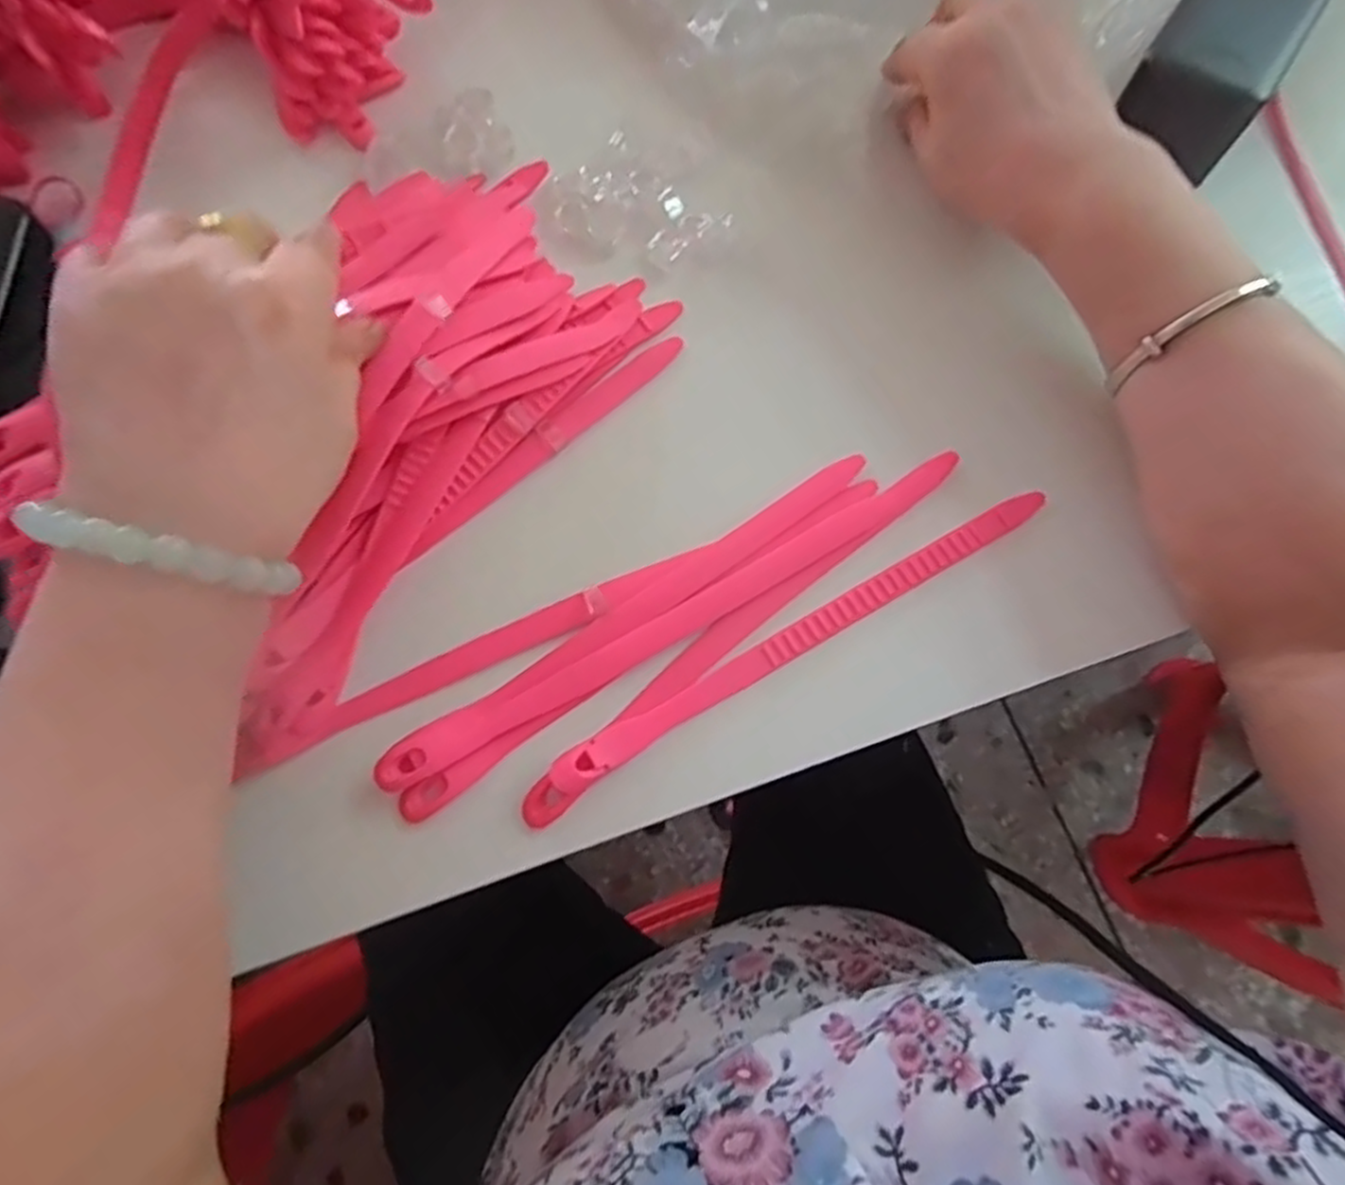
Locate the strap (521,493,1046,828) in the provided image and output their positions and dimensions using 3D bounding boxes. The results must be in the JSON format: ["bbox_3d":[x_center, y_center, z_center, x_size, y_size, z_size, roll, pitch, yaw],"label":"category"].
[{"bbox_3d":[0.047,0.018,0.287,0.238,0.011,0.016,-31,76,-8],"label":"strap"}]

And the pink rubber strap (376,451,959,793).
[{"bbox_3d":[0.007,0.007,0.296,0.259,0.013,0.016,-29,75,-8],"label":"pink rubber strap"}]

